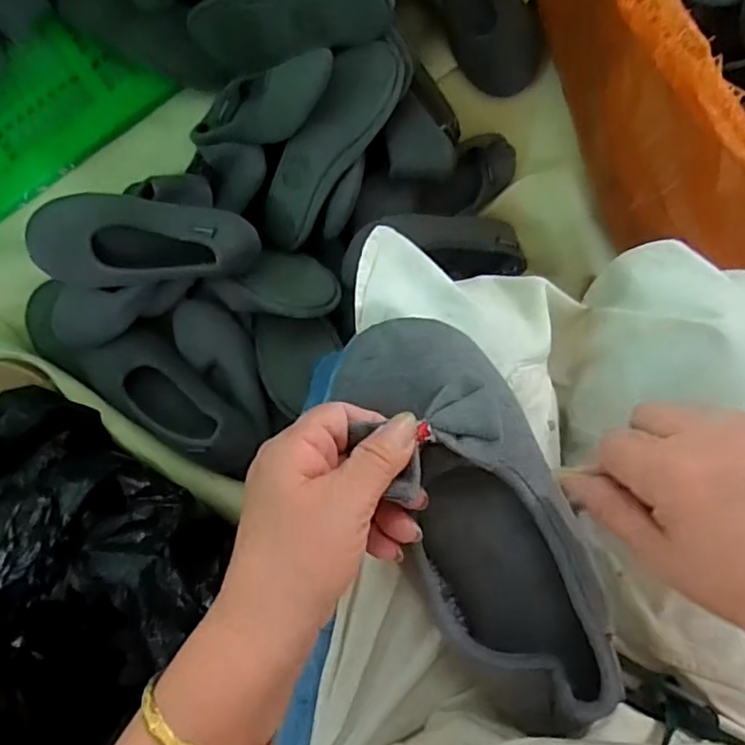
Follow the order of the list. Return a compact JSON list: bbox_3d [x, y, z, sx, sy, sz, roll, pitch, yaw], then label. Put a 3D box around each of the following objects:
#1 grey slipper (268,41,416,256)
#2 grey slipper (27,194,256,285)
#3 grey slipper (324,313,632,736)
[{"bbox_3d":[-0.045,-0.251,0.662,0.076,0.056,0.247,36,106,1],"label":"grey slipper"},{"bbox_3d":[-0.242,-0.139,0.641,0.240,0.070,0.088,-2,90,2],"label":"grey slipper"},{"bbox_3d":[0.058,0.082,0.313,0.088,0.063,0.231,-23,91,2],"label":"grey slipper"}]

